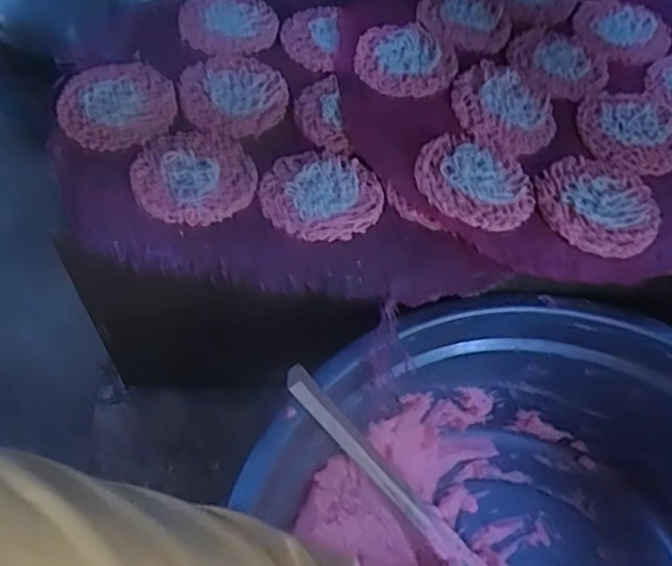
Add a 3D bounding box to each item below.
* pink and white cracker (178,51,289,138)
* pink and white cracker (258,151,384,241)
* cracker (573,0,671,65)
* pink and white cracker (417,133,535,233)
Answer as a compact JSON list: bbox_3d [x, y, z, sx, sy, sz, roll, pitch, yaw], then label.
[{"bbox_3d":[-0.074,-0.143,0.486,0.075,0.012,0.083,12,56,5],"label":"pink and white cracker"},{"bbox_3d":[-0.009,-0.060,0.438,0.074,0.005,0.076,27,58,14],"label":"pink and white cracker"},{"bbox_3d":[0.241,-0.214,0.560,0.078,0.005,0.076,17,56,8],"label":"cracker"},{"bbox_3d":[0.095,-0.069,0.442,0.079,0.010,0.071,33,57,5],"label":"pink and white cracker"}]

